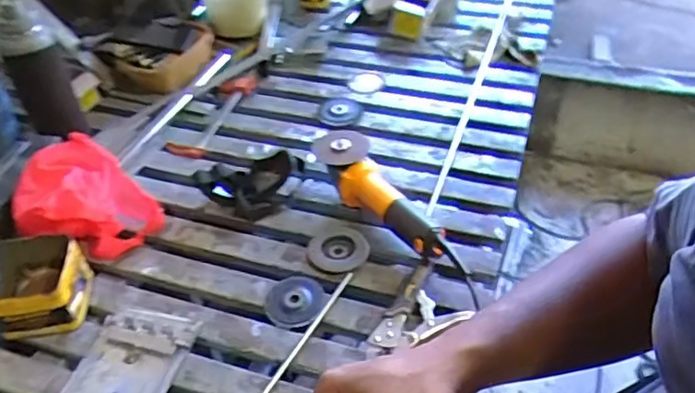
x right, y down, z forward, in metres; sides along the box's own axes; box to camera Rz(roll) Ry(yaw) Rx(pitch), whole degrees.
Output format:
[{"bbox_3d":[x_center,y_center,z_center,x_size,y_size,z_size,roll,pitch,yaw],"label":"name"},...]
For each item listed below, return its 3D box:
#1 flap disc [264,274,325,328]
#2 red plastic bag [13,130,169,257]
[{"bbox_3d":[-0.079,0.154,0.888,0.088,0.010,0.092,-2,44,2],"label":"flap disc"},{"bbox_3d":[-0.432,0.013,0.978,0.183,0.121,0.180,23,50,26],"label":"red plastic bag"}]

